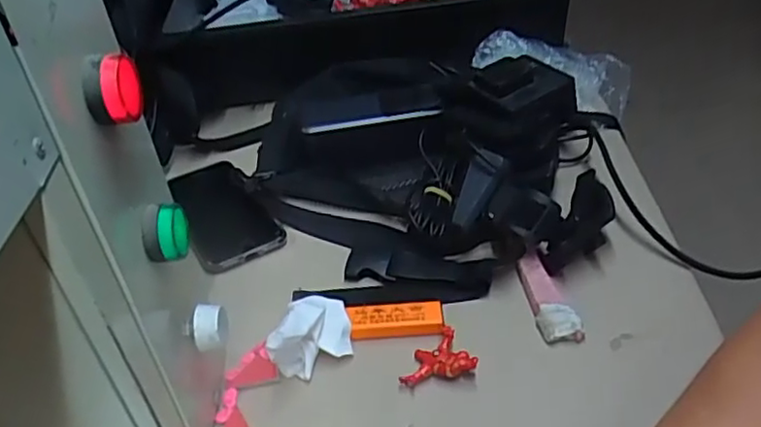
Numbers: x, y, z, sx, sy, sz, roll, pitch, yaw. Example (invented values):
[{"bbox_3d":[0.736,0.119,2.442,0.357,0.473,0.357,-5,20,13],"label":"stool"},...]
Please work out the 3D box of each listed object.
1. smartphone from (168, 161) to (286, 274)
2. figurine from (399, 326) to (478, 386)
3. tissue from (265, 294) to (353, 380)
[{"bbox_3d":[-0.136,-0.008,0.556,0.070,0.009,0.144,-16,41,-19],"label":"smartphone"},{"bbox_3d":[0.035,0.090,0.417,0.046,0.016,0.035,-4,39,-4],"label":"figurine"},{"bbox_3d":[-0.044,0.077,0.422,0.056,0.037,0.038,-26,45,-29],"label":"tissue"}]

